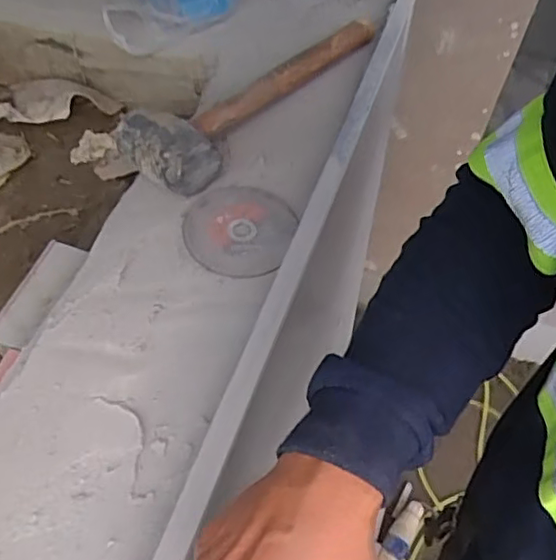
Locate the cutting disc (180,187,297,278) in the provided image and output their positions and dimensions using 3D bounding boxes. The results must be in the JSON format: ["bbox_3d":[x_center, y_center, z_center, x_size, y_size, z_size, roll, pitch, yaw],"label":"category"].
[{"bbox_3d":[-0.037,-0.047,0.544,0.098,0.007,0.105,2,53,-3],"label":"cutting disc"}]

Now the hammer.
[{"bbox_3d":[-0.018,-0.209,0.628,0.091,0.062,0.343,32,60,21],"label":"hammer"}]

